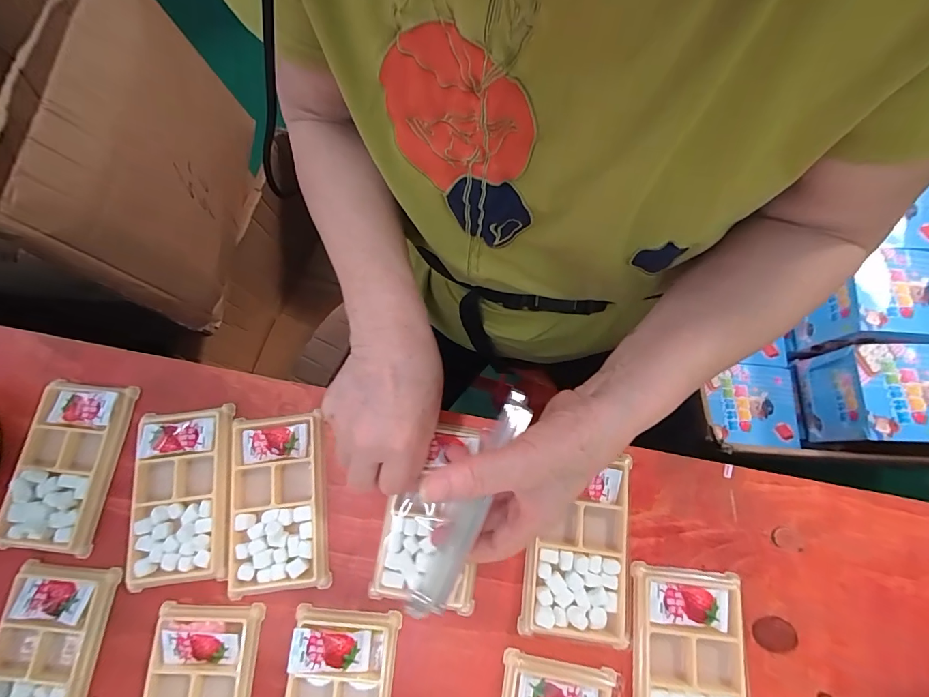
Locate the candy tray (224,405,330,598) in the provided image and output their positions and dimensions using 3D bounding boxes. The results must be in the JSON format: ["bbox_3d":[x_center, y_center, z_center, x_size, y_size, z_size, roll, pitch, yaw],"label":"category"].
[{"bbox_3d":[-0.154,0.123,0.338,0.078,0.011,0.135,-9,74,0],"label":"candy tray"}]

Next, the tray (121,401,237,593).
[{"bbox_3d":[-0.233,0.118,0.341,0.080,0.013,0.135,-5,74,1],"label":"tray"}]

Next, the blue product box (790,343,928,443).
[{"bbox_3d":[0.665,0.082,0.670,0.157,0.151,0.143,2,74,3],"label":"blue product box"}]

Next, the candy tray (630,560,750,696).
[{"bbox_3d":[0.160,0.232,0.296,0.077,0.012,0.136,4,74,3],"label":"candy tray"}]

